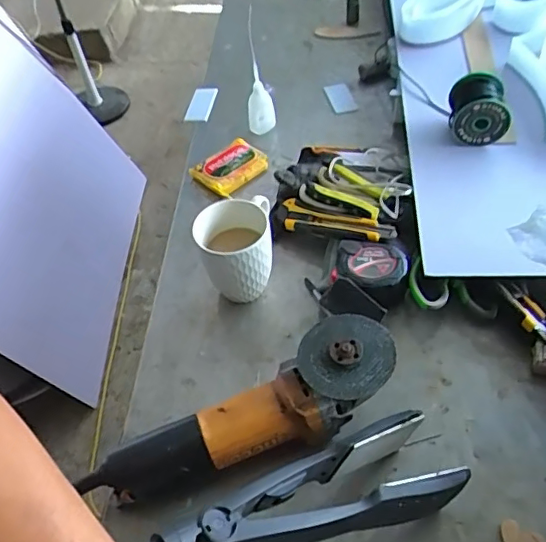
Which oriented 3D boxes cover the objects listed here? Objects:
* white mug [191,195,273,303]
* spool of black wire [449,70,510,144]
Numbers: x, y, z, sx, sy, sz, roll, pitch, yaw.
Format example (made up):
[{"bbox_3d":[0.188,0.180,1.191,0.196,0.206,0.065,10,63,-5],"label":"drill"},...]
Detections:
[{"bbox_3d":[-0.041,-0.018,0.656,0.084,0.108,0.097,-6,47,3],"label":"white mug"},{"bbox_3d":[0.273,-0.218,0.749,0.070,0.072,0.075,-1,50,9],"label":"spool of black wire"}]

